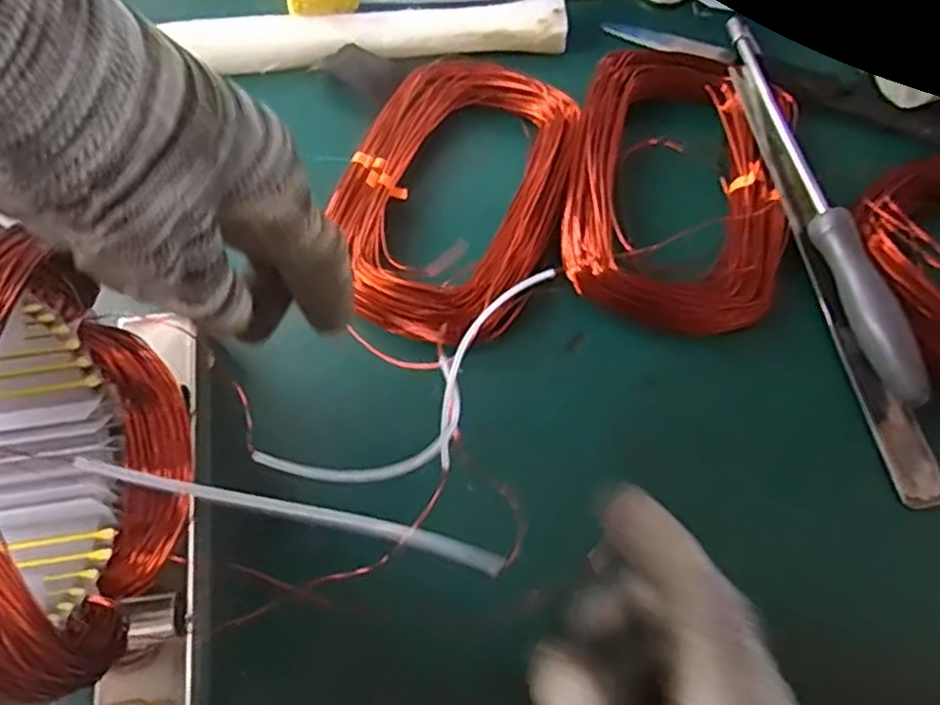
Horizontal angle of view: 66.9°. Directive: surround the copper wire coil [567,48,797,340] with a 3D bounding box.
[{"bbox_3d":[0.116,-0.097,0.397,0.116,0.021,0.170,10,67,6],"label":"copper wire coil"}]

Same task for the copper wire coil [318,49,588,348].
[{"bbox_3d":[-0.011,-0.089,0.397,0.118,0.021,0.176,14,68,8],"label":"copper wire coil"}]

